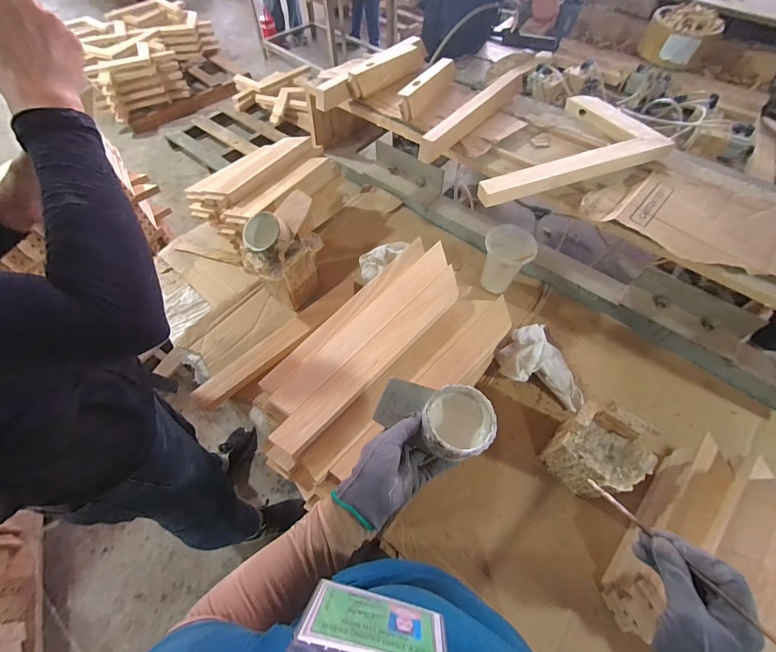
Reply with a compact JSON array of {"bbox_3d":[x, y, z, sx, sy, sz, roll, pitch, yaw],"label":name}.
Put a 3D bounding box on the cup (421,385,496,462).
[{"bbox_3d":[0.083,0.119,0.429,0.085,0.044,0.081,0,59,0],"label":"cup"}]

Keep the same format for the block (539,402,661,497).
[{"bbox_3d":[0.355,0.222,0.616,0.101,0.143,0.120,-36,65,-20],"label":"block"}]

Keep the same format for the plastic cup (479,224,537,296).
[{"bbox_3d":[0.272,-0.149,0.833,0.111,0.153,0.090,27,62,16],"label":"plastic cup"}]

